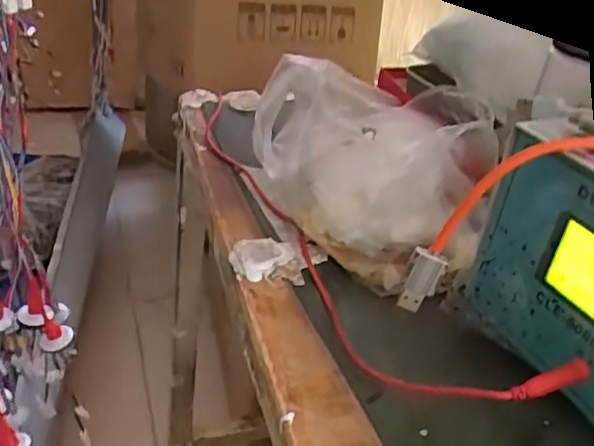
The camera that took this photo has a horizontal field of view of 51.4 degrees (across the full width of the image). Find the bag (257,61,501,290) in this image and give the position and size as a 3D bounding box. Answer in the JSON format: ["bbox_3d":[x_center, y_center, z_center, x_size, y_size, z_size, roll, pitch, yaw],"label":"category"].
[{"bbox_3d":[0.045,-0.045,0.453,0.139,0.107,0.167,-5,35,-19],"label":"bag"}]

